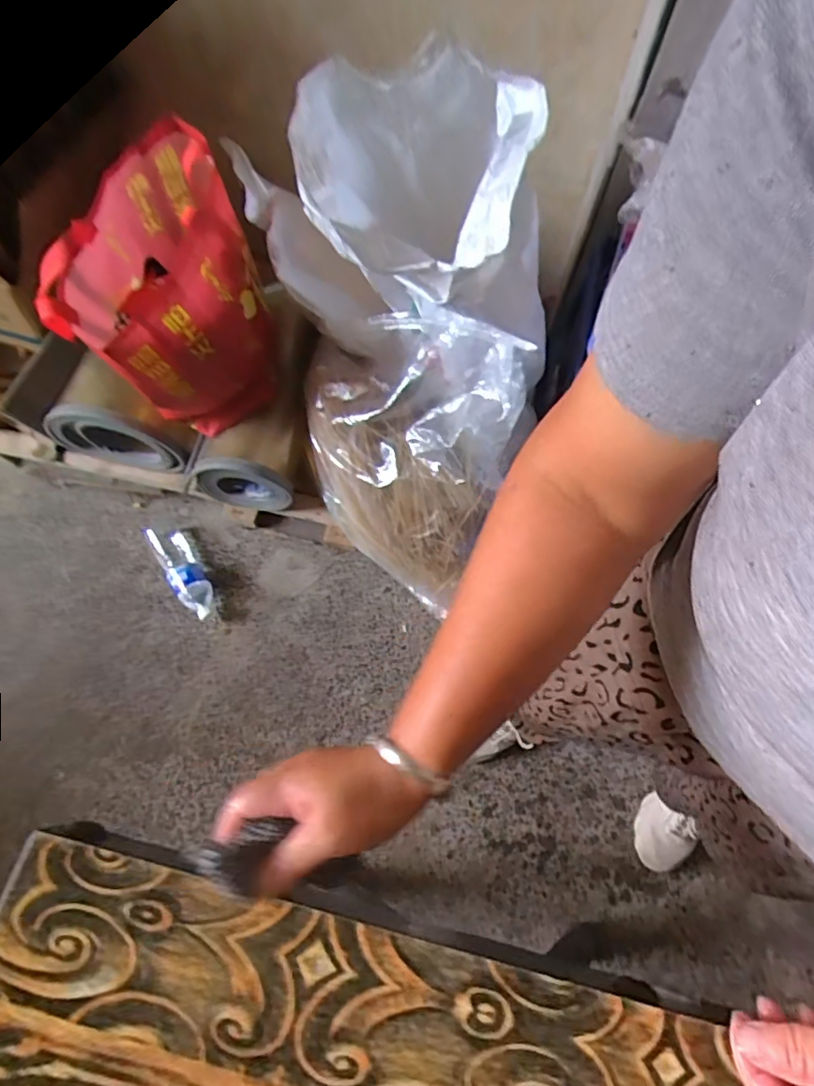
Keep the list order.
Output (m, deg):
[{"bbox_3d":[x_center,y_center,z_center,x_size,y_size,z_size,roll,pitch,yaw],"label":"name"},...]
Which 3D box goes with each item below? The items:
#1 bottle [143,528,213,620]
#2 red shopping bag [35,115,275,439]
[{"bbox_3d":[-0.455,0.056,1.128,0.081,0.051,0.221,-27,72,-12],"label":"bottle"},{"bbox_3d":[-0.365,-0.362,0.875,0.261,0.352,0.325,-18,70,-9],"label":"red shopping bag"}]

